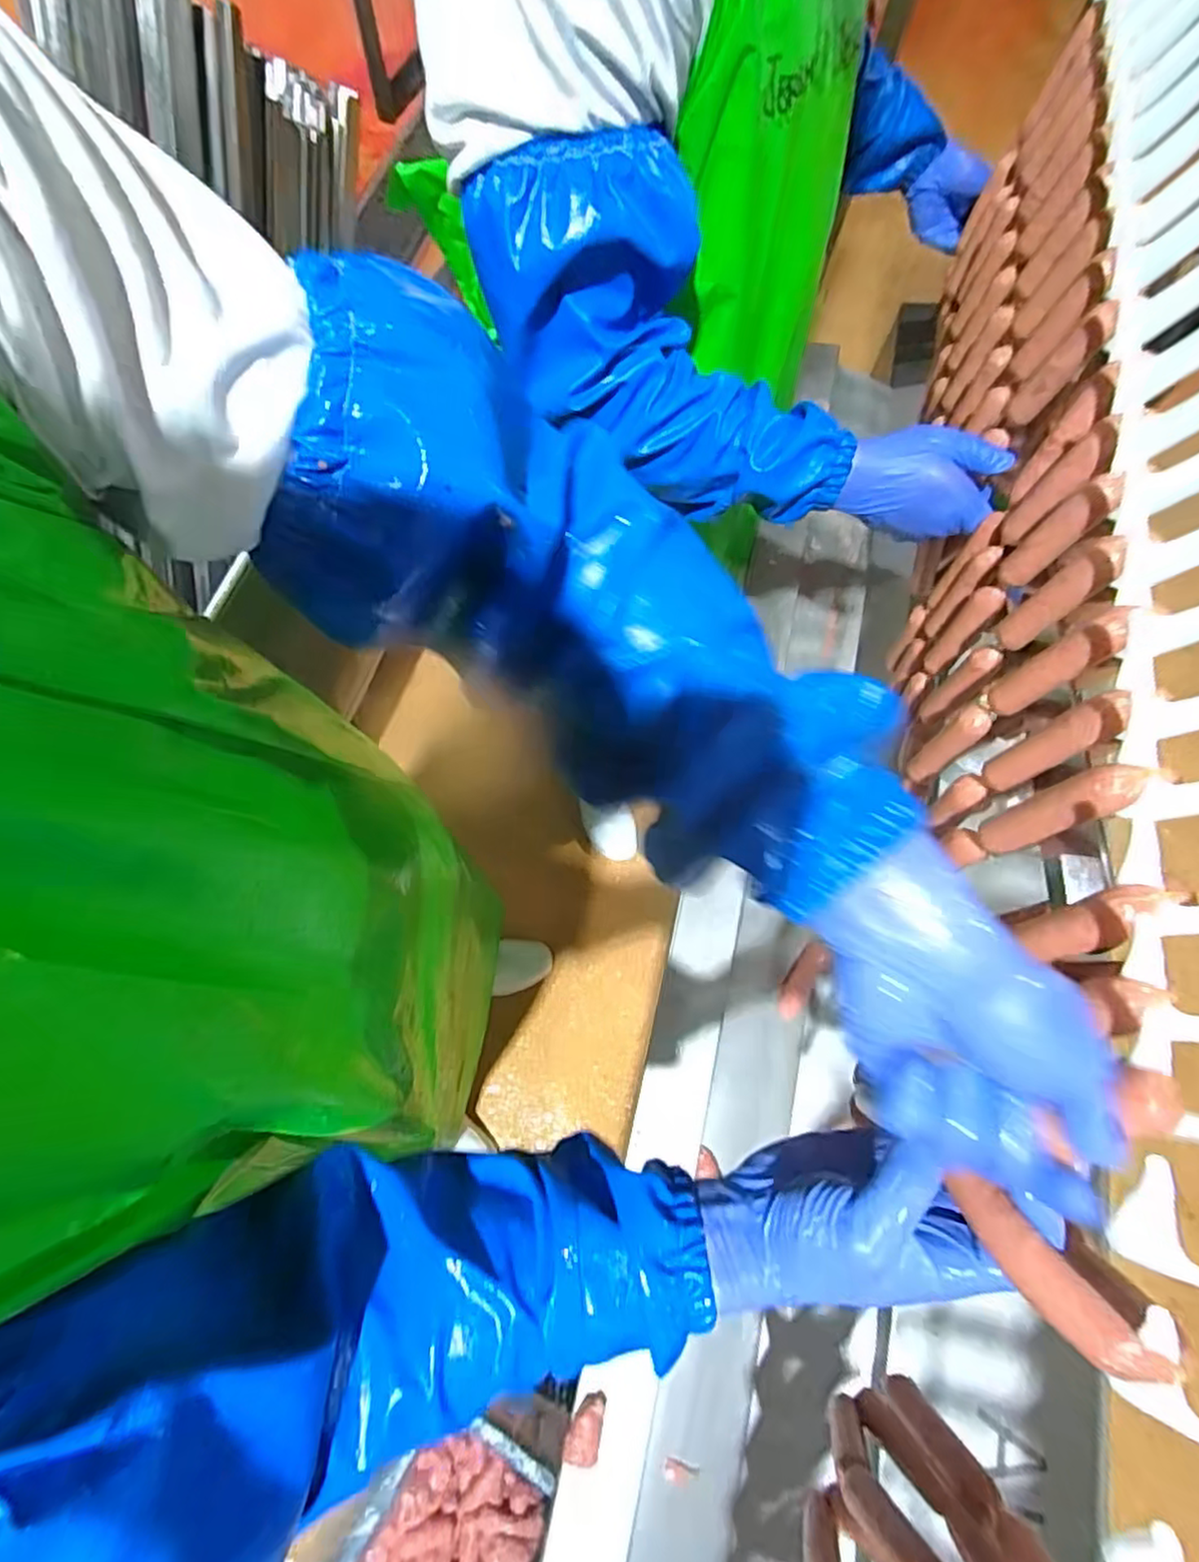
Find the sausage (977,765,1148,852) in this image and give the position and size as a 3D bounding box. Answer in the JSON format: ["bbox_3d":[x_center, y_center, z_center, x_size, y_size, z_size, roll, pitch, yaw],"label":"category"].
[{"bbox_3d":[0.246,0.016,0.350,0.017,0.081,0.021,-2,63,-33],"label":"sausage"}]

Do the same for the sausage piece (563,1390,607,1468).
[{"bbox_3d":[-0.010,0.578,0.581,0.028,0.026,0.047,20,68,8],"label":"sausage piece"}]

